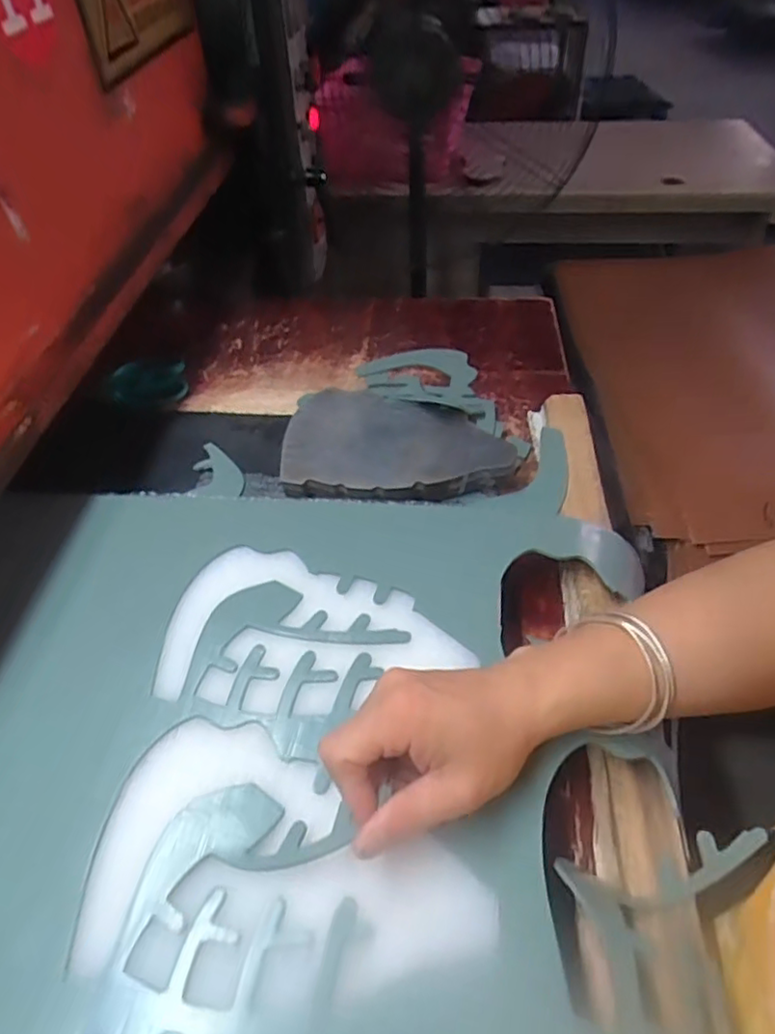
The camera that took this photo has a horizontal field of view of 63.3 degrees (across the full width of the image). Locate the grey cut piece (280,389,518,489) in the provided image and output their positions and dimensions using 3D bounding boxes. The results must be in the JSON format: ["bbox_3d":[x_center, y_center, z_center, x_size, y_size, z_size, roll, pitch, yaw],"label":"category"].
[{"bbox_3d":[0.008,-0.062,0.535,0.188,0.035,0.116,5,45,11],"label":"grey cut piece"}]

